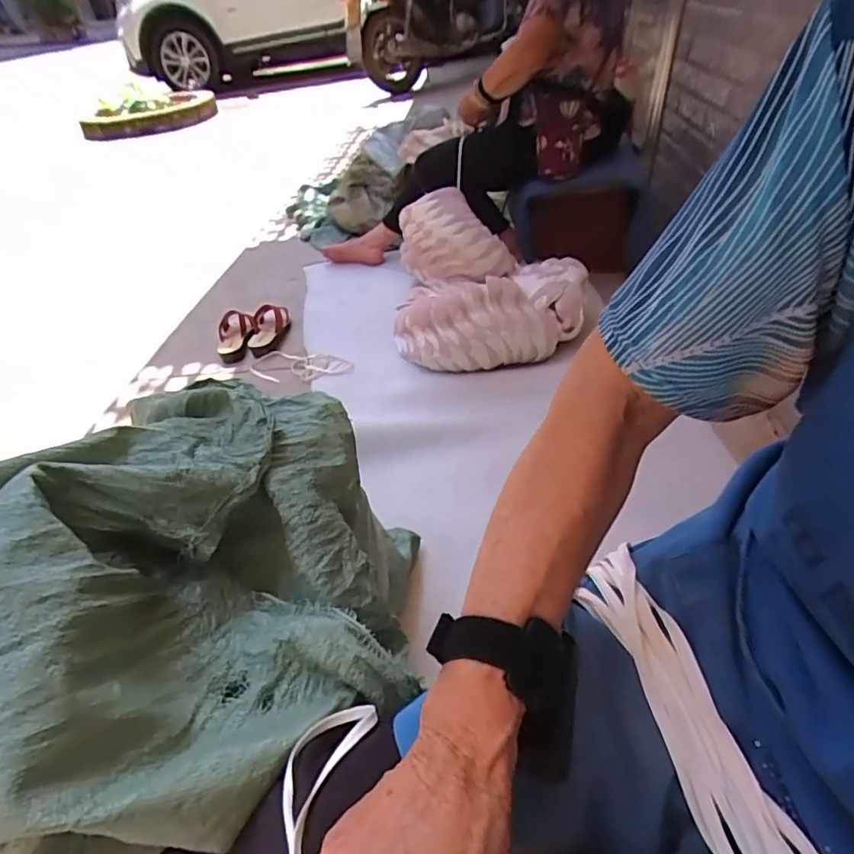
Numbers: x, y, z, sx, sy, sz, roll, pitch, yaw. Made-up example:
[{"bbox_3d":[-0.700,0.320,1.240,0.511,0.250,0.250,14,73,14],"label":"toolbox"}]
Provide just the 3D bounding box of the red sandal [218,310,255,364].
[{"bbox_3d":[-0.516,-0.244,1.495,0.103,0.054,0.206,-14,40,-12],"label":"red sandal"}]

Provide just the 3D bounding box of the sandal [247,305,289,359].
[{"bbox_3d":[-0.432,-0.265,1.500,0.101,0.057,0.212,-7,39,-3],"label":"sandal"}]

